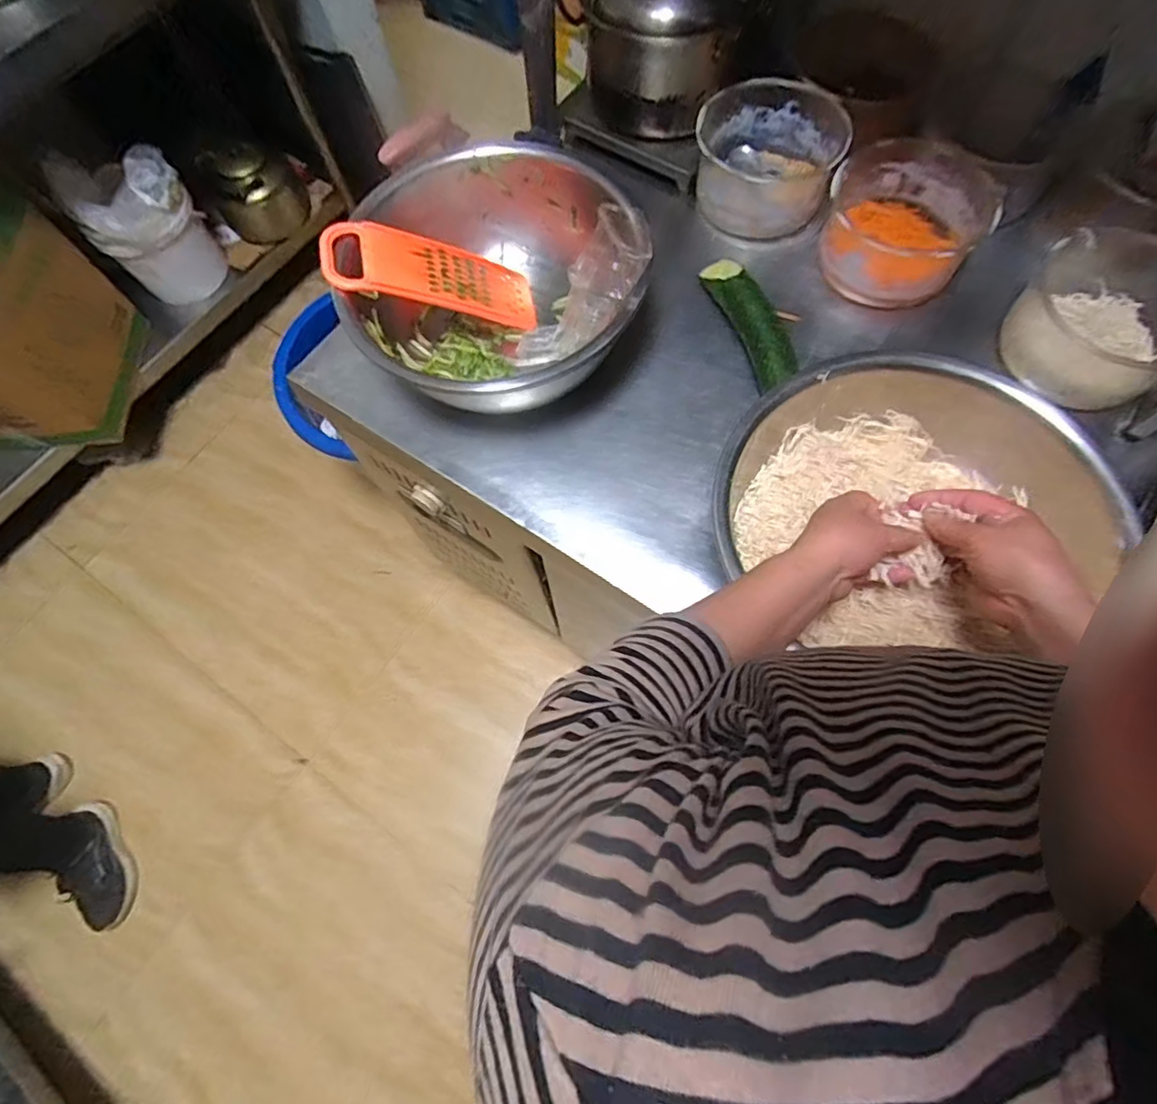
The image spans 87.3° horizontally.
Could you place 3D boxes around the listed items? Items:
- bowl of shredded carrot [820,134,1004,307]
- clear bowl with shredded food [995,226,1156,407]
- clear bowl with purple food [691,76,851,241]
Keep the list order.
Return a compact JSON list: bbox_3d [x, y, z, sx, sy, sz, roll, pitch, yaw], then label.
[{"bbox_3d":[0.380,-0.389,0.717,0.163,0.083,0.170,-1,70,3],"label":"bowl of shredded carrot"},{"bbox_3d":[0.567,-0.258,0.647,0.155,0.102,0.163,-1,70,3],"label":"clear bowl with shredded food"},{"bbox_3d":[0.232,-0.488,0.764,0.168,0.098,0.165,-1,70,3],"label":"clear bowl with purple food"}]

